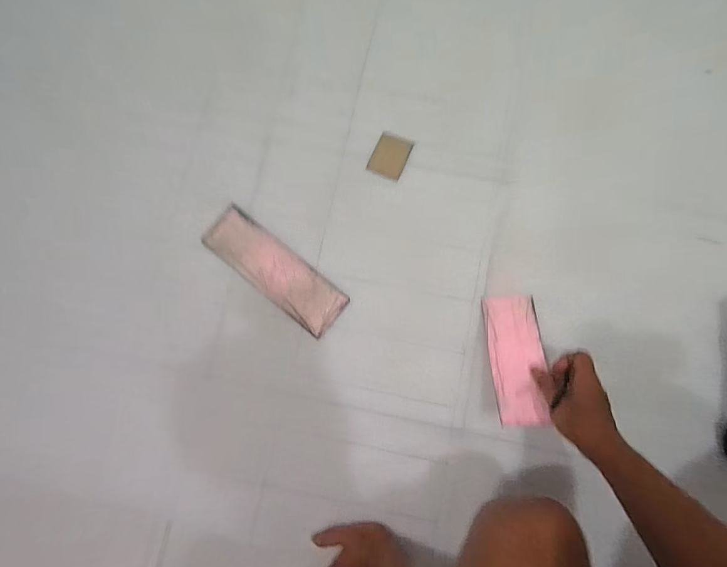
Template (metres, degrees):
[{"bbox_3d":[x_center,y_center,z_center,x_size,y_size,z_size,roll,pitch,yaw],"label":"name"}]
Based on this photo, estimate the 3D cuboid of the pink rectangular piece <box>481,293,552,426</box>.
[{"bbox_3d":[0.221,0.104,0.530,0.075,0.012,0.184,-4,60,8],"label":"pink rectangular piece"}]

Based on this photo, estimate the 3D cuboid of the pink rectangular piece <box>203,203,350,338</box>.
[{"bbox_3d":[-0.142,-0.023,0.594,0.247,0.012,0.082,38,86,6],"label":"pink rectangular piece"}]

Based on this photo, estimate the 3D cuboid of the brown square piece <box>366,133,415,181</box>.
[{"bbox_3d":[0.045,-0.212,0.620,0.057,0.005,0.072,24,85,5],"label":"brown square piece"}]

